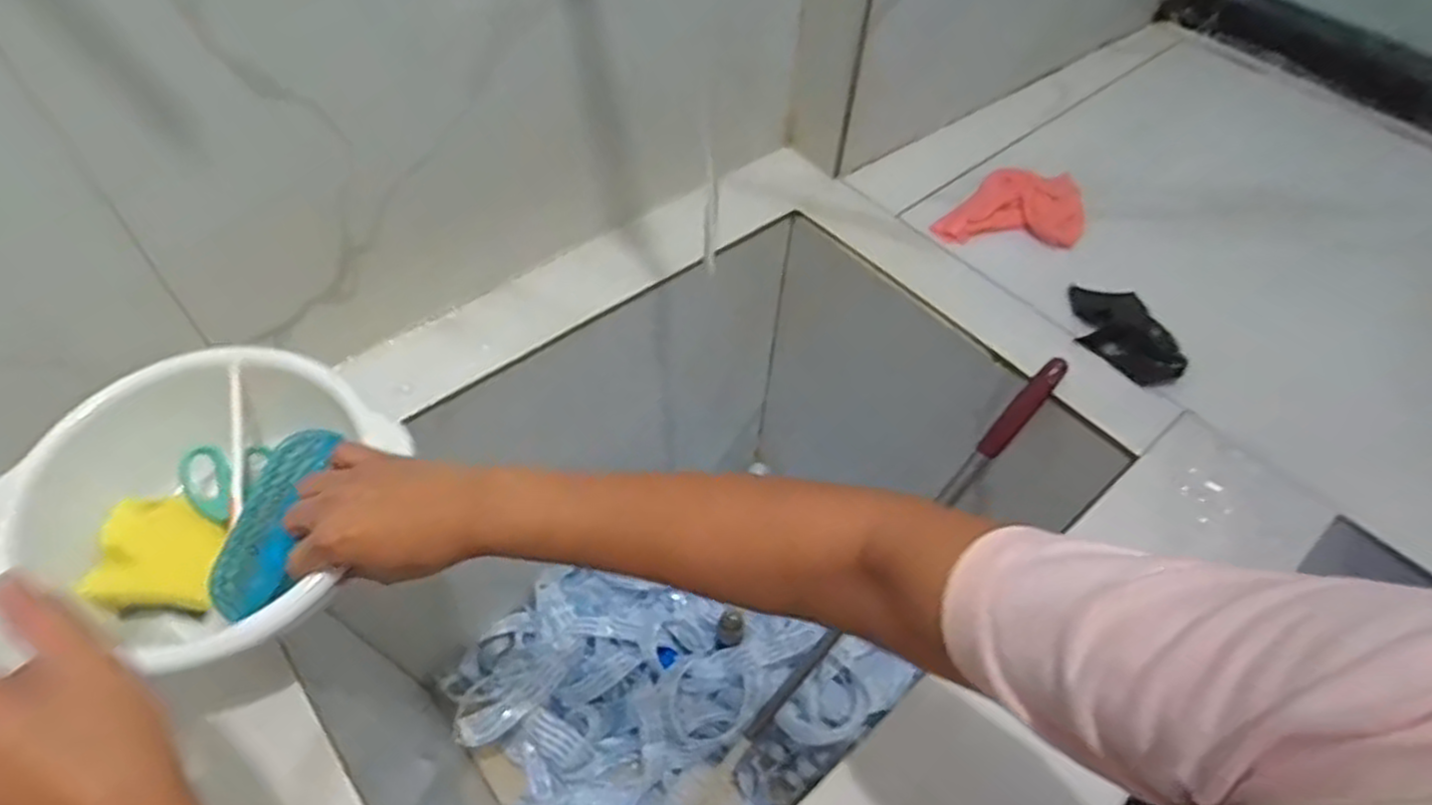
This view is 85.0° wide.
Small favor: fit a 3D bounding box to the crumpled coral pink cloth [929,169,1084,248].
[{"bbox_3d":[0.302,-0.208,0.811,0.147,0.026,0.110,6,52,1],"label":"crumpled coral pink cloth"}]

